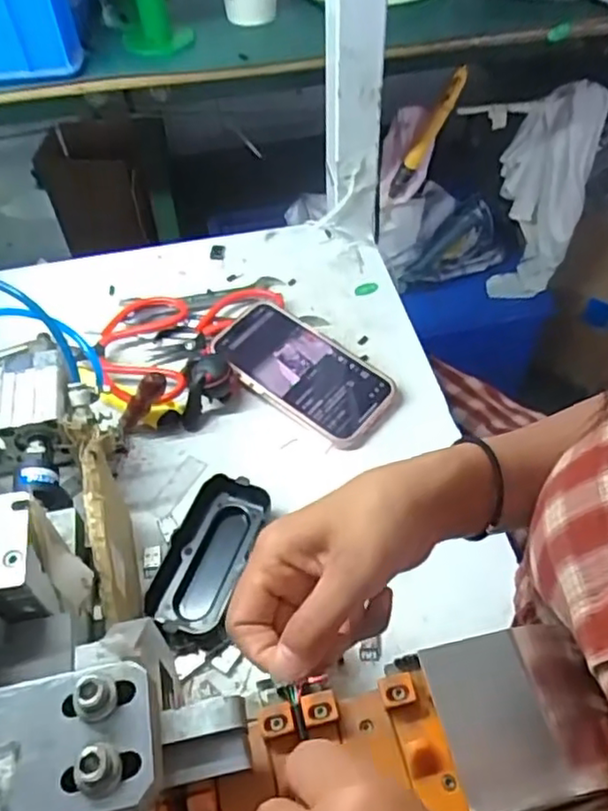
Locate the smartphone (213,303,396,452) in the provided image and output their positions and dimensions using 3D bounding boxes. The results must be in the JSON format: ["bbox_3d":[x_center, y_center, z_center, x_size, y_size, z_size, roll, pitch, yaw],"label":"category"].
[{"bbox_3d":[-0.003,-0.030,0.539,0.155,0.007,0.079,31,62,18],"label":"smartphone"}]

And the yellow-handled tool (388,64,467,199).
[{"bbox_3d":[0.165,-0.362,0.872,0.024,0.196,0.027,17,50,-13],"label":"yellow-handled tool"}]

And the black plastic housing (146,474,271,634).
[{"bbox_3d":[-0.064,0.101,0.439,0.050,0.026,0.108,15,53,14],"label":"black plastic housing"}]

